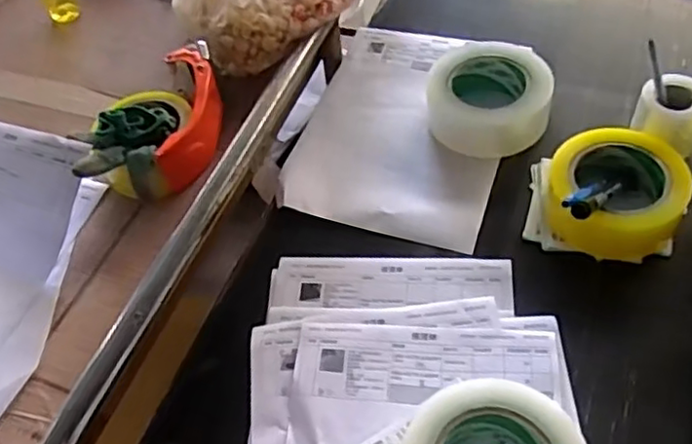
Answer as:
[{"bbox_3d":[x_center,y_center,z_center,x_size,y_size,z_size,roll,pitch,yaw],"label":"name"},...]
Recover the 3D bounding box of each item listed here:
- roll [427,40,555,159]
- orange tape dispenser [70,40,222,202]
[{"bbox_3d":[0.147,-0.126,0.669,0.118,0.055,0.112,-3,53,4],"label":"roll"},{"bbox_3d":[-0.179,-0.093,0.642,0.107,0.077,0.185,5,54,10],"label":"orange tape dispenser"}]

